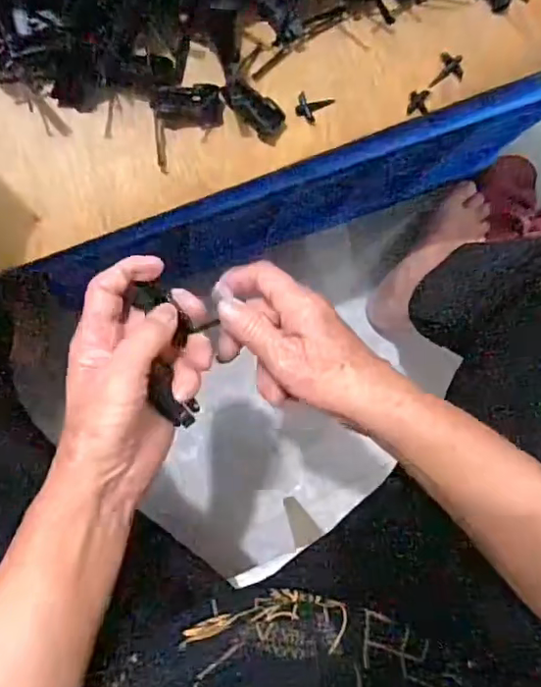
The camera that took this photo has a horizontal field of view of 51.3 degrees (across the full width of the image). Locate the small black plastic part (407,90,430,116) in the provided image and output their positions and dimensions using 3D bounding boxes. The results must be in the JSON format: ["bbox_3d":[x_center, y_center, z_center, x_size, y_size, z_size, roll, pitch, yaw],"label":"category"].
[{"bbox_3d":[0.117,-0.189,0.440,0.018,0.004,0.019,5,87,-8],"label":"small black plastic part"}]

